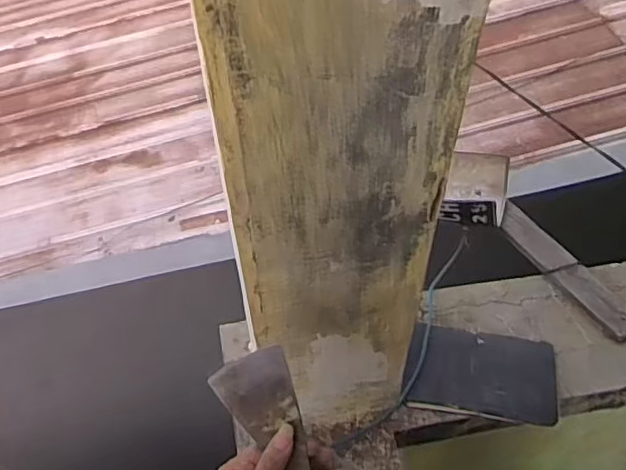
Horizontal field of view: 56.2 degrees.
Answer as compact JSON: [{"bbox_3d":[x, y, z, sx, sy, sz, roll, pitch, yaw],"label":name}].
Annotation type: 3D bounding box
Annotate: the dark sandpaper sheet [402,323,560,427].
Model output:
[{"bbox_3d":[0.254,0.208,0.882,0.223,0.011,0.124,9,61,-1],"label":"dark sandpaper sheet"}]

